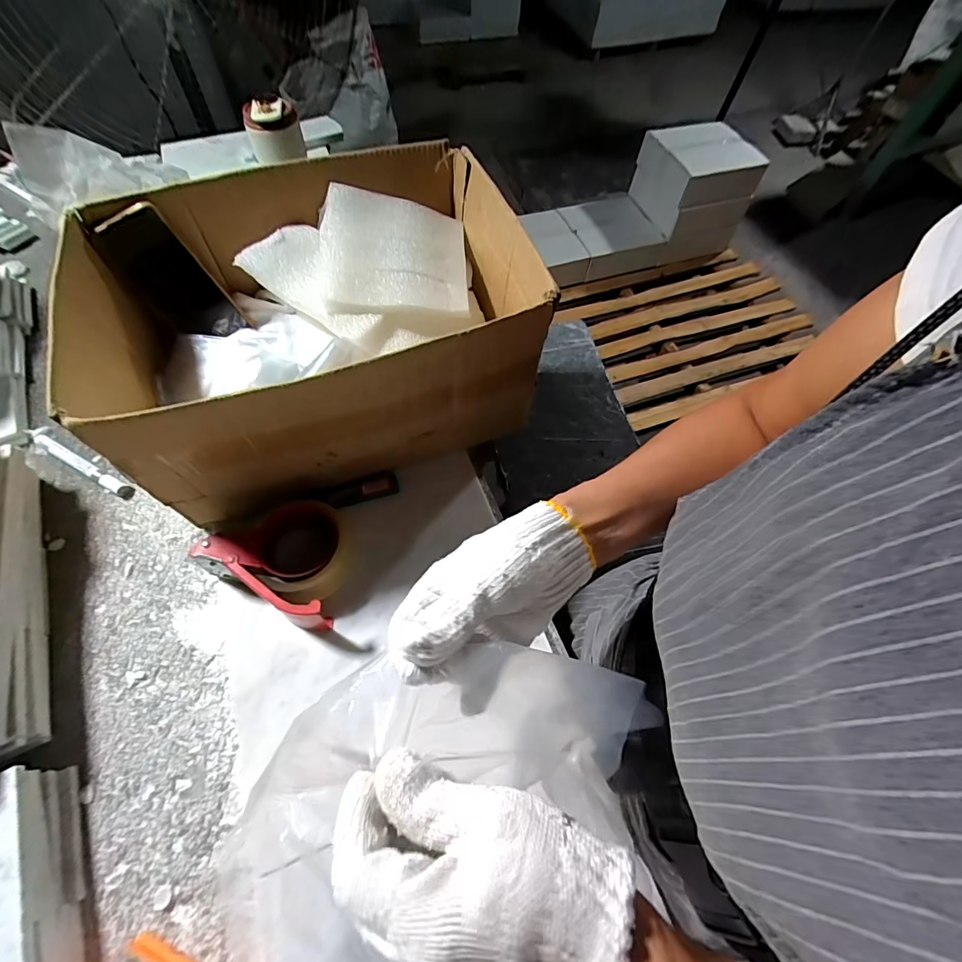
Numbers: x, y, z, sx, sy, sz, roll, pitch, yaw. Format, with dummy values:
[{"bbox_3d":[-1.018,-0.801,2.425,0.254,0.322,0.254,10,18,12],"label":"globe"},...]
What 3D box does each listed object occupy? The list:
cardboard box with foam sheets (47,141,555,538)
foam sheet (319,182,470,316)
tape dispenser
[{"bbox_3d":[-0.177,-0.190,0.527,0.431,0.183,0.337,-19,65,-13],"label":"cardboard box with foam sheets"},{"bbox_3d":[-0.105,-0.271,0.548,0.175,0.020,0.170,3,72,-13],"label":"foam sheet"},{"bbox_3d":[-0.203,0.071,0.483,0.148,0.075,0.120,25,64,9],"label":"tape dispenser"}]

